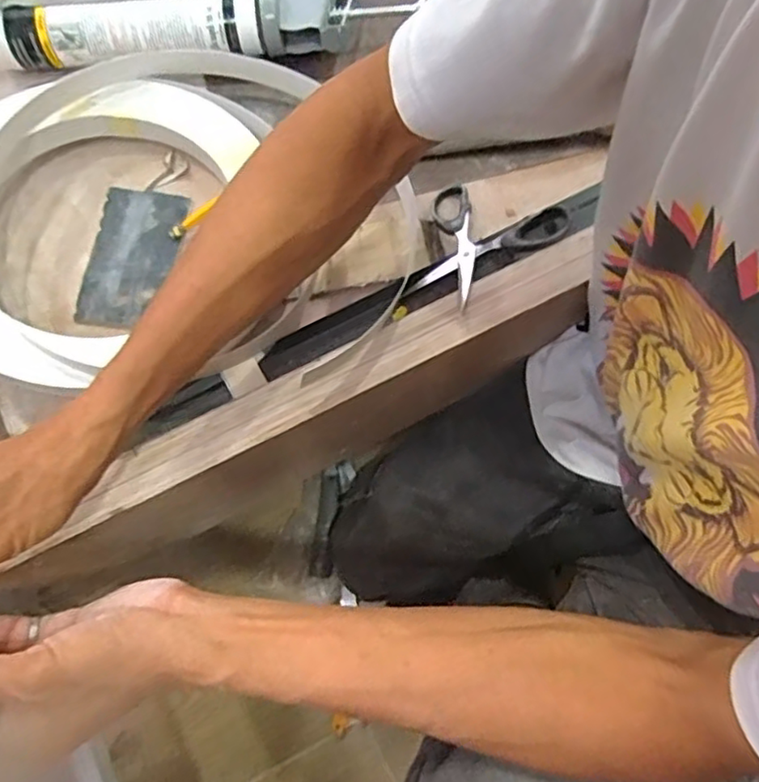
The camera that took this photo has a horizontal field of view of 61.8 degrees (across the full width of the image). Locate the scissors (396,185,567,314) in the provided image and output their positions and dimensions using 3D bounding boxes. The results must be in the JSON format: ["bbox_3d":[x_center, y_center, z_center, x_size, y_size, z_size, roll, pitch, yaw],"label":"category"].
[{"bbox_3d":[0.075,-0.108,0.465,0.106,0.013,0.113,-7,55,10],"label":"scissors"}]

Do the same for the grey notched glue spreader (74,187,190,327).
[{"bbox_3d":[-0.193,-0.105,0.496,0.067,0.008,0.113,7,75,2],"label":"grey notched glue spreader"}]

